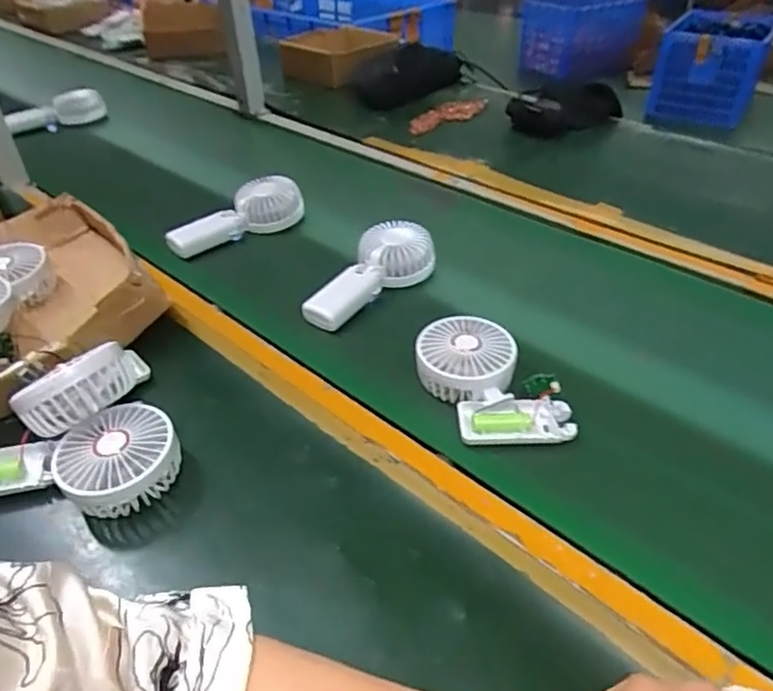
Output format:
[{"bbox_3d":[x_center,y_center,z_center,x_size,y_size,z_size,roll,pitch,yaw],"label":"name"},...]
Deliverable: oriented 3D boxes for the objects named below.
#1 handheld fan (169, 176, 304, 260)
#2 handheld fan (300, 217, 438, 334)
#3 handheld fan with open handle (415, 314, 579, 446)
[{"bbox_3d":[-0.187,-0.164,0.770,0.178,0.043,0.073,-31,47,-30],"label":"handheld fan"},{"bbox_3d":[-0.026,-0.083,0.666,0.176,0.049,0.085,-32,47,-30],"label":"handheld fan"},{"bbox_3d":[0.090,0.034,0.524,0.091,0.045,0.151,-24,44,-24],"label":"handheld fan with open handle"}]

